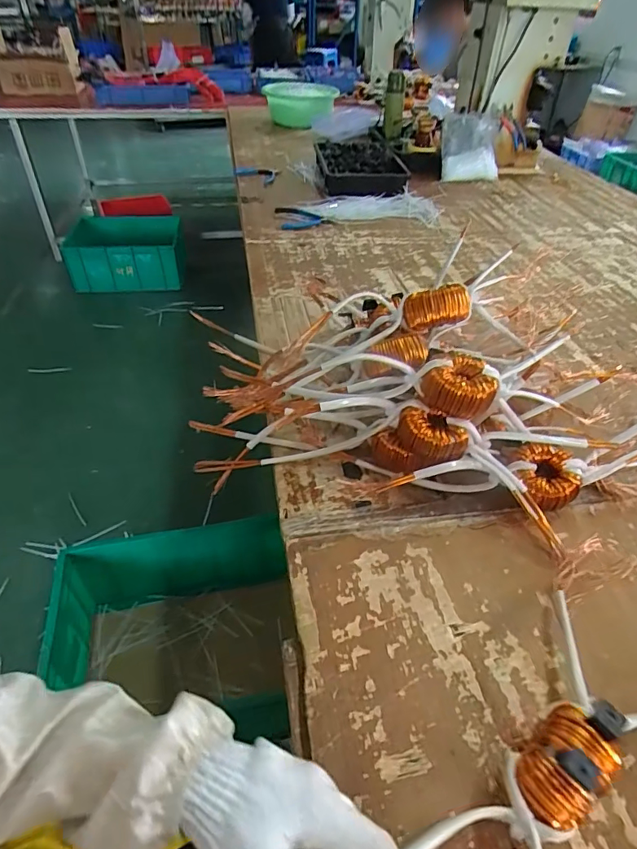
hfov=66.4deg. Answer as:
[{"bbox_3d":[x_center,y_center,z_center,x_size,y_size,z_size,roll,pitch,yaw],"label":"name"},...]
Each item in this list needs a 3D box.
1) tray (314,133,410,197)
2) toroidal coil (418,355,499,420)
[{"bbox_3d":[0.130,-0.793,1.504,0.250,0.071,0.388,-2,42,-6],"label":"tray"},{"bbox_3d":[0.159,-0.041,0.541,0.064,0.051,0.063,1,42,-1],"label":"toroidal coil"}]

